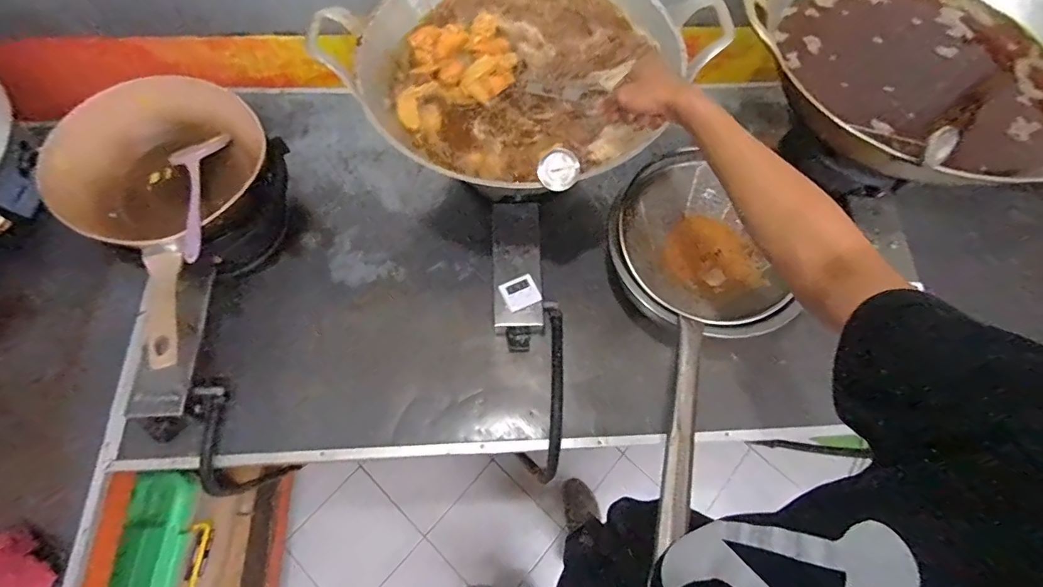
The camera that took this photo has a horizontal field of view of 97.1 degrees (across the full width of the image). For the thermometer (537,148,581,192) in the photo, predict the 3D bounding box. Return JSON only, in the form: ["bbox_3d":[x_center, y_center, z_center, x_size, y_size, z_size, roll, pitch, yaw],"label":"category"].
[{"bbox_3d":[0.048,-0.161,0.599,0.054,0.017,0.053,-1,87,22],"label":"thermometer"}]

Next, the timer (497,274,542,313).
[{"bbox_3d":[-0.001,-0.001,0.773,0.059,0.008,0.054,-23,68,-11],"label":"timer"}]

